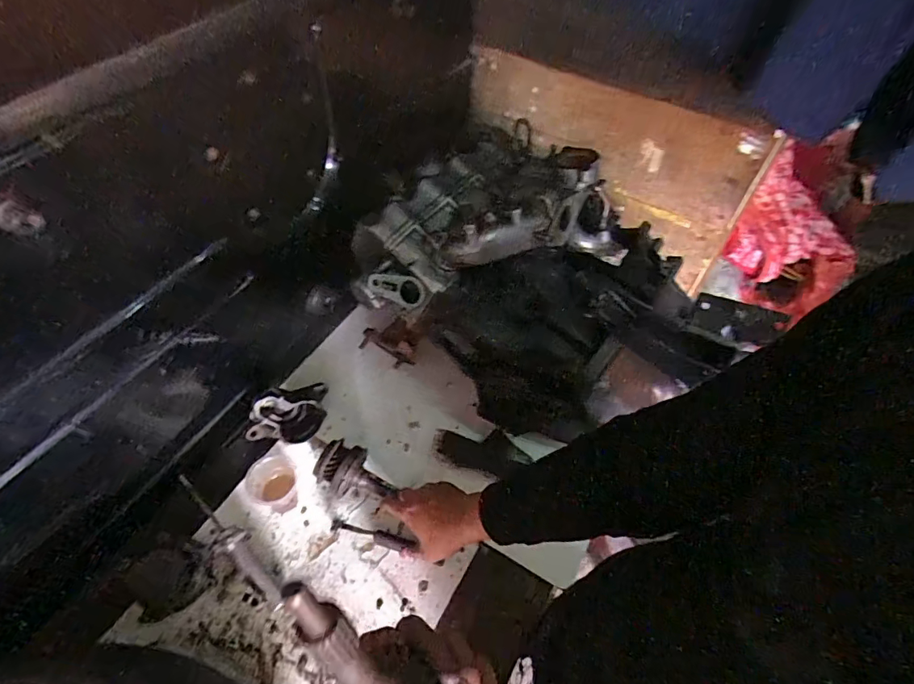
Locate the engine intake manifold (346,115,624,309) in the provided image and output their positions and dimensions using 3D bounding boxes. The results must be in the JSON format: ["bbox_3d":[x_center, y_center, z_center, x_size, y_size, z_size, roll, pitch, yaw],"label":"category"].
[{"bbox_3d":[0.044,-0.176,0.676,0.372,0.110,0.187,-14,54,-11],"label":"engine intake manifold"}]

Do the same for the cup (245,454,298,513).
[{"bbox_3d":[-0.270,0.212,0.717,0.065,0.079,0.069,0,53,0],"label":"cup"}]

